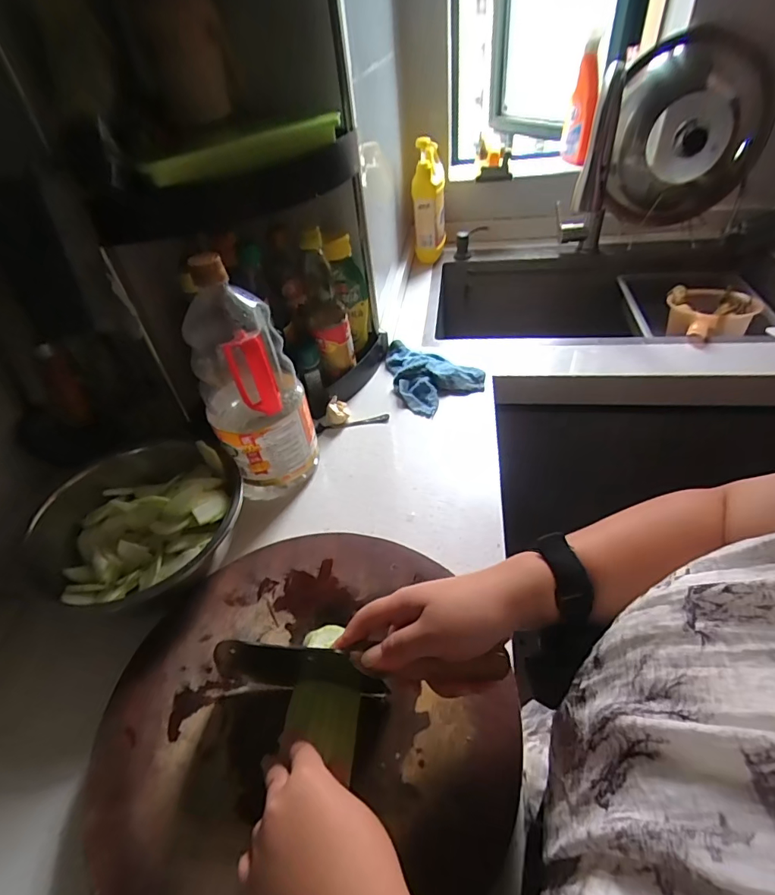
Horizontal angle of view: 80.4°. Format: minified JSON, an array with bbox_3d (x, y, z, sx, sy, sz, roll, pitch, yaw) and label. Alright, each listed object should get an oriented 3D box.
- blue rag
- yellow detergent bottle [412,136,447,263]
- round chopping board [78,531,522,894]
[{"bbox_3d":[0.070,-0.129,0.760,0.135,0.031,0.170,-20,45,-13],"label":"blue rag"},{"bbox_3d":[0.093,-0.547,1.021,0.066,0.241,0.087,1,44,9],"label":"yellow detergent bottle"},{"bbox_3d":[-0.066,0.227,0.398,0.338,0.046,0.336,-4,44,4],"label":"round chopping board"}]

